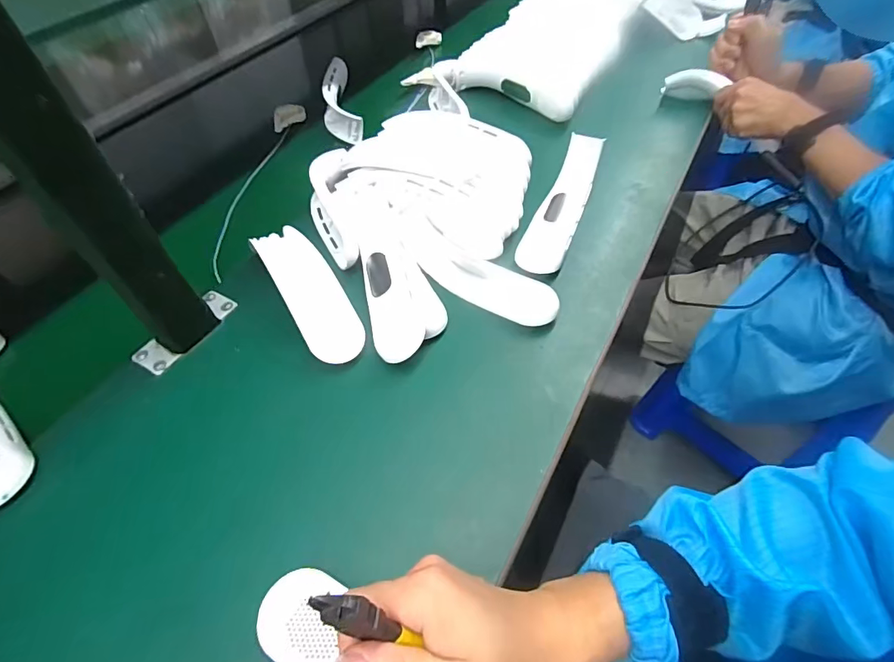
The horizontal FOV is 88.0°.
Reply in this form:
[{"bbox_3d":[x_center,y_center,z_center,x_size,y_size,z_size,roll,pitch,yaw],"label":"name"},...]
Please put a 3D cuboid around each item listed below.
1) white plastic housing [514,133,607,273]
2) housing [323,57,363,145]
[{"bbox_3d":[0.130,-0.145,0.526,0.049,0.050,0.193,19,56,15],"label":"white plastic housing"},{"bbox_3d":[-0.164,-0.349,0.700,0.050,0.041,0.181,-13,54,-8],"label":"housing"}]

